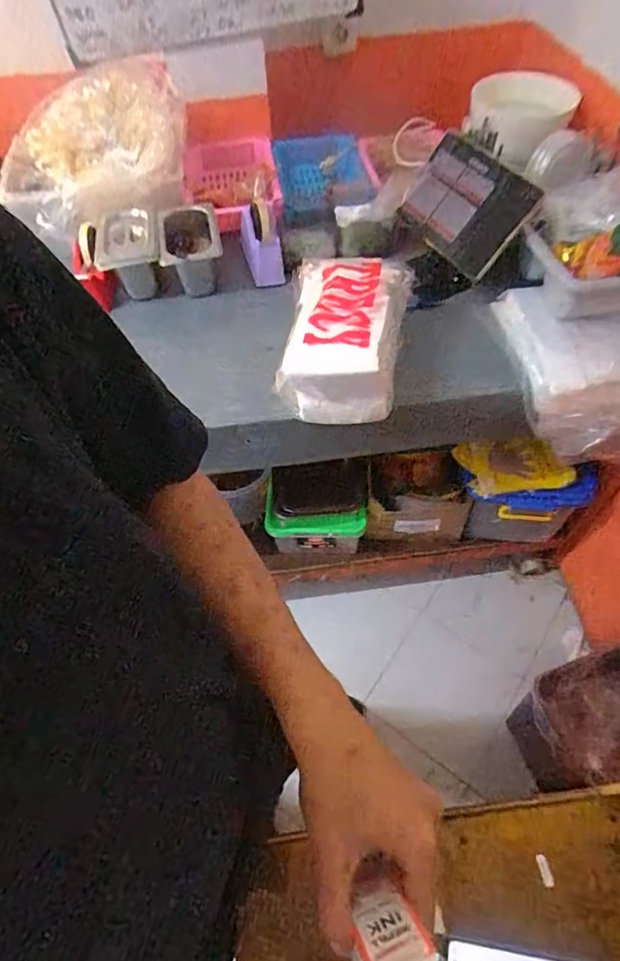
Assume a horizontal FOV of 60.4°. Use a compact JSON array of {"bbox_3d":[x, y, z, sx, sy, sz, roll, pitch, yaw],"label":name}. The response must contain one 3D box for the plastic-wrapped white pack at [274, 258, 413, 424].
[{"bbox_3d":[0.056,-0.231,0.846,0.168,0.127,0.242,8,57,9],"label":"plastic-wrapped white pack"}]

